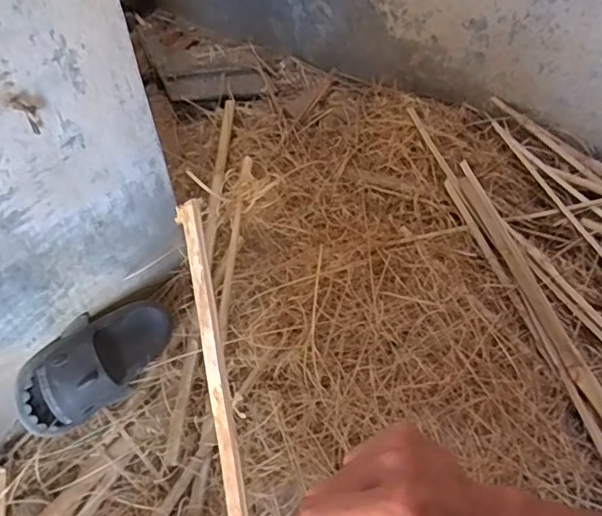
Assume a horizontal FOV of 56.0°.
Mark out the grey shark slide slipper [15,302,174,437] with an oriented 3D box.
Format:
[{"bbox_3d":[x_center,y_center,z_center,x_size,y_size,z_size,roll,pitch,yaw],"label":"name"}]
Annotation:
[{"bbox_3d":[-0.331,0.170,0.949,0.076,0.148,0.286,-13,18,42],"label":"grey shark slide slipper"}]

